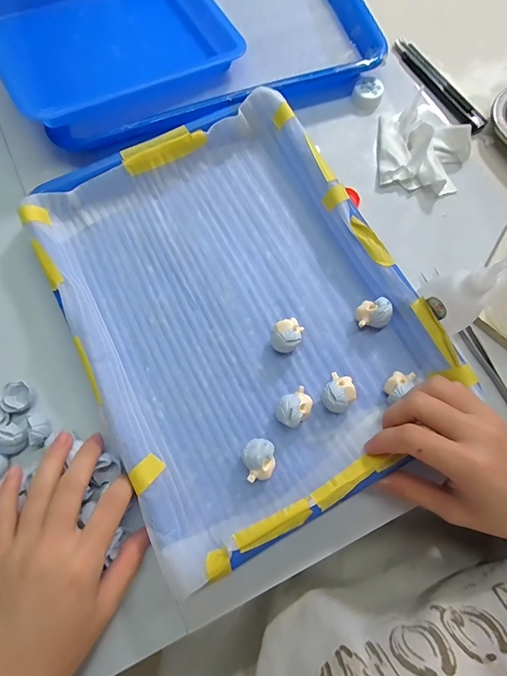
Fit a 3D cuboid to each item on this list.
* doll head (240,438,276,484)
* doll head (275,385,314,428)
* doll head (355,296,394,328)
[{"bbox_3d":[0.004,0.088,0.266,0.023,0.022,0.027,-10,76,-3],"label":"doll head"},{"bbox_3d":[0.030,0.053,0.275,0.029,0.022,0.022,-39,80,-9],"label":"doll head"},{"bbox_3d":[0.097,-0.019,0.295,0.024,0.023,0.028,44,80,9],"label":"doll head"}]

